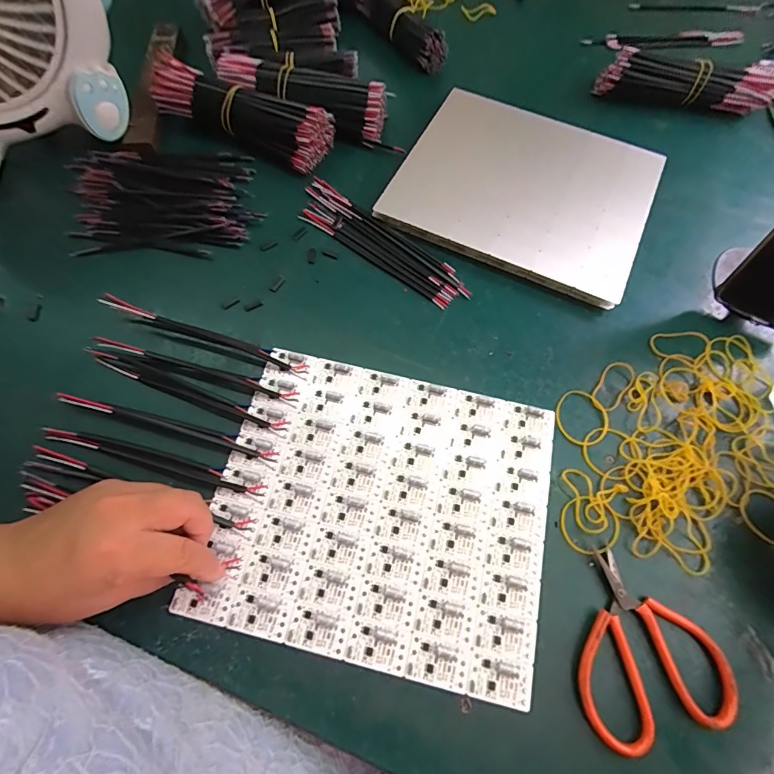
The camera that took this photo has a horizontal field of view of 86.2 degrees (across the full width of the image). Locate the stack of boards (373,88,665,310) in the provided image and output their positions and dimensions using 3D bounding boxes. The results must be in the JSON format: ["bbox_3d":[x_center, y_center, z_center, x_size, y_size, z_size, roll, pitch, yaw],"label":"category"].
[{"bbox_3d":[0.138,-0.204,0.414,0.231,0.017,0.206,24,70,9],"label":"stack of boards"}]

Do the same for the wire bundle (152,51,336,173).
[{"bbox_3d":[-0.149,-0.283,0.427,0.181,0.048,0.060,24,70,9],"label":"wire bundle"}]

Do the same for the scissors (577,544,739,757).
[{"bbox_3d":[0.172,0.176,0.266,0.090,0.008,0.107,17,69,7],"label":"scissors"}]

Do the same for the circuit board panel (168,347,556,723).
[{"bbox_3d":[-0.002,0.085,0.302,0.228,0.007,0.198,13,69,5],"label":"circuit board panel"}]

